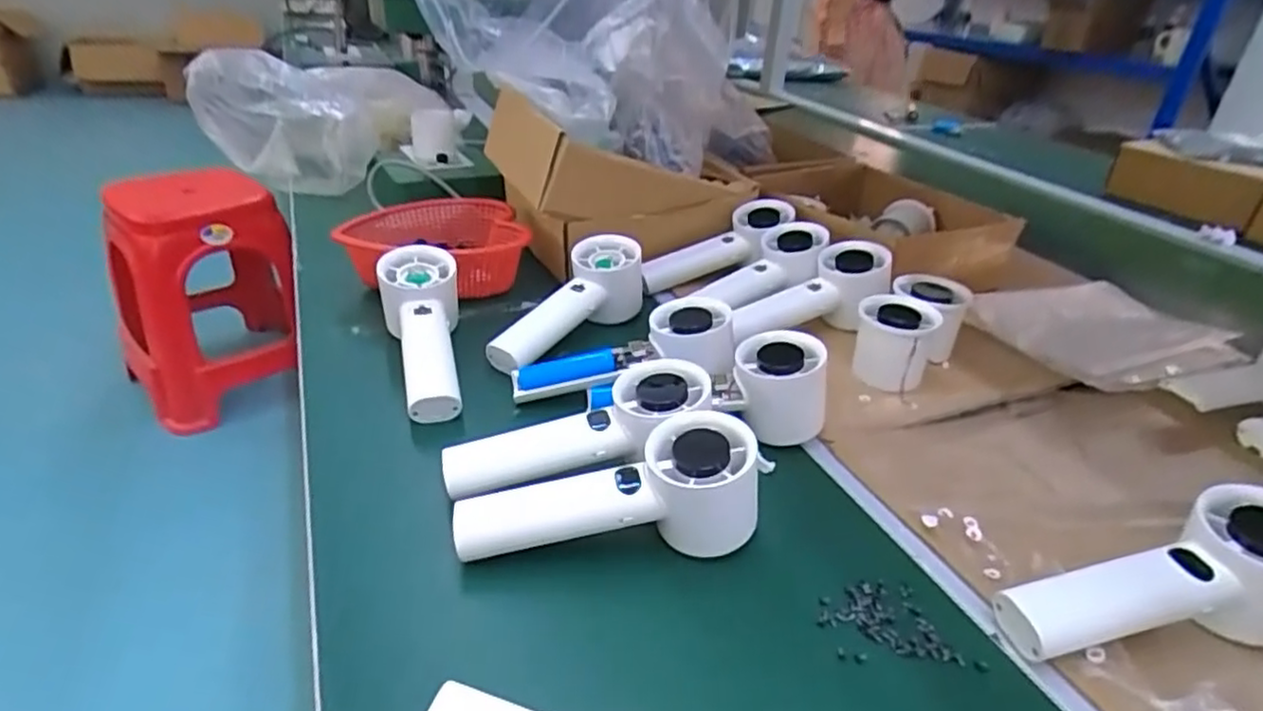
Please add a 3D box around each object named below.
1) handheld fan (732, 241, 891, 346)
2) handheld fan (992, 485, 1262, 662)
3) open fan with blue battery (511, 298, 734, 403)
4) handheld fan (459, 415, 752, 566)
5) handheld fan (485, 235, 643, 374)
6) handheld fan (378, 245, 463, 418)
[{"bbox_3d":[0.148,-0.044,0.576,0.135,0.048,0.049,-24,33,4],"label":"handheld fan"},{"bbox_3d":[0.258,0.116,0.343,0.159,0.053,0.056,-15,33,-2],"label":"handheld fan"},{"bbox_3d":[-0.007,0.001,0.489,0.153,0.046,0.047,-15,32,1],"label":"open fan with blue battery"},{"bbox_3d":[-0.013,0.072,0.368,0.157,0.061,0.055,1,31,-3],"label":"handheld fan"},{"bbox_3d":[-0.052,-0.038,0.588,0.154,0.068,0.057,-37,33,9],"label":"handheld fan"},{"bbox_3d":[-0.155,-0.027,0.516,0.057,0.043,0.135,-7,50,-15],"label":"handheld fan"}]

